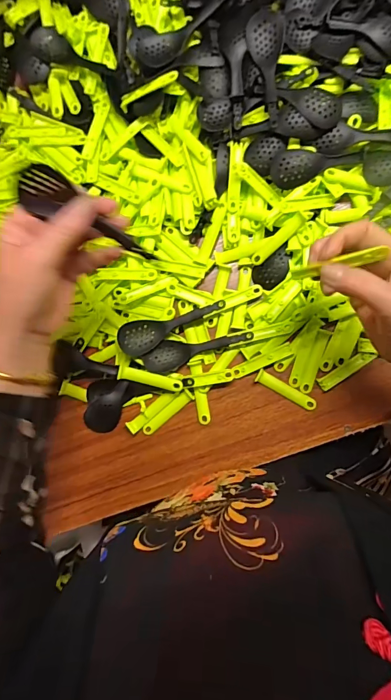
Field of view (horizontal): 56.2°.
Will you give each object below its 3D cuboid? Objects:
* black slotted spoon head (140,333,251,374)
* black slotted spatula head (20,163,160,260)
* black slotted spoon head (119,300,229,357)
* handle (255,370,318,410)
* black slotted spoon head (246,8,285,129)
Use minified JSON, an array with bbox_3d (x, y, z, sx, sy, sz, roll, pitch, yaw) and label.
[{"bbox_3d":[0.002,-0.002,0.435,0.129,0.013,0.034,-16,88,6],"label":"black slotted spoon head"},{"bbox_3d":[-0.086,-0.108,0.306,0.119,0.010,0.035,27,93,-20],"label":"black slotted spatula head"},{"bbox_3d":[-0.026,-0.024,0.431,0.125,0.026,0.041,-12,89,6],"label":"black slotted spoon head"},{"bbox_3d":[0.106,0.048,0.427,0.075,0.006,0.015,30,93,6],"label":"handle"},{"bbox_3d":[0.079,-0.308,0.401,0.039,0.020,0.137,-4,90,7],"label":"black slotted spoon head"}]

